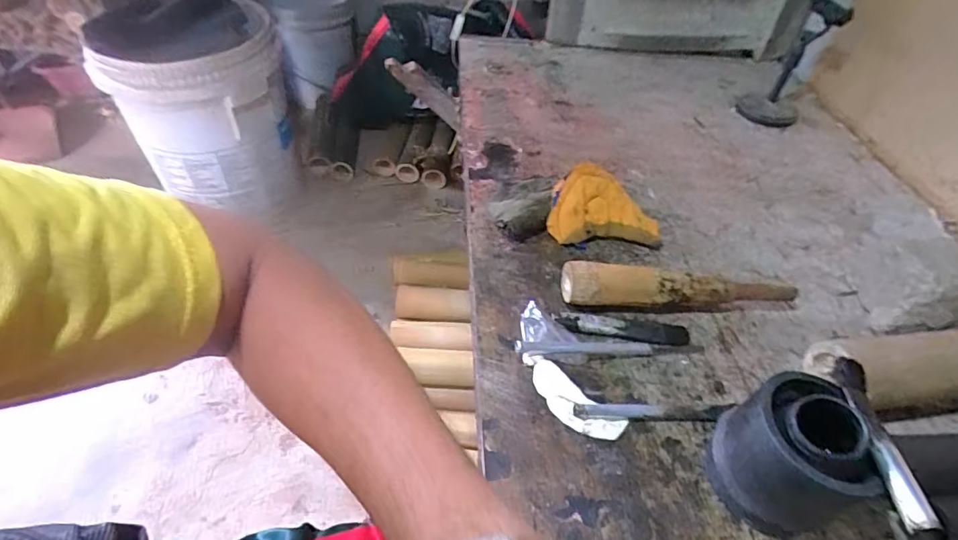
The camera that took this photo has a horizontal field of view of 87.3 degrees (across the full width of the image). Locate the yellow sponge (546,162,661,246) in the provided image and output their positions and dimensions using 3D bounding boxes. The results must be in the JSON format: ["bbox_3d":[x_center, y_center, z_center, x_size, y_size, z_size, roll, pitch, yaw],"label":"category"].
[{"bbox_3d":[0.169,-0.090,0.691,0.159,0.062,0.112,0,47,-7],"label":"yellow sponge"}]

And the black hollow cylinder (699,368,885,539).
[{"bbox_3d":[0.255,0.152,0.424,0.089,0.117,0.105,5,47,-2],"label":"black hollow cylinder"}]

